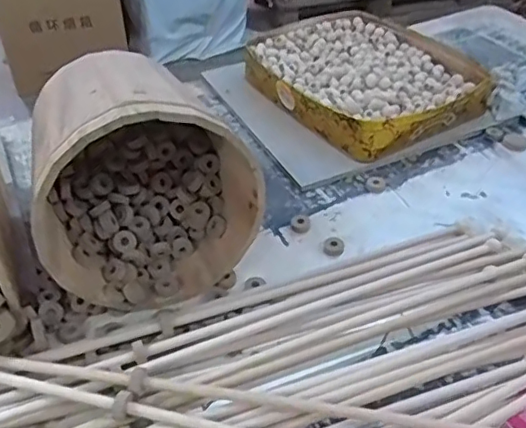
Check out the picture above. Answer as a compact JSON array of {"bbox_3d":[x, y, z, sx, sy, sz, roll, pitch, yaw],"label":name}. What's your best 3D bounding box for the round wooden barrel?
[{"bbox_3d":[-0.150,-0.049,0.640,0.227,0.216,0.220,-18,43,-21],"label":"round wooden barrel"}]

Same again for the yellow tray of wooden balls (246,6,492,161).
[{"bbox_3d":[0.169,-0.232,0.979,0.310,0.076,0.376,-22,44,-25],"label":"yellow tray of wooden balls"}]

